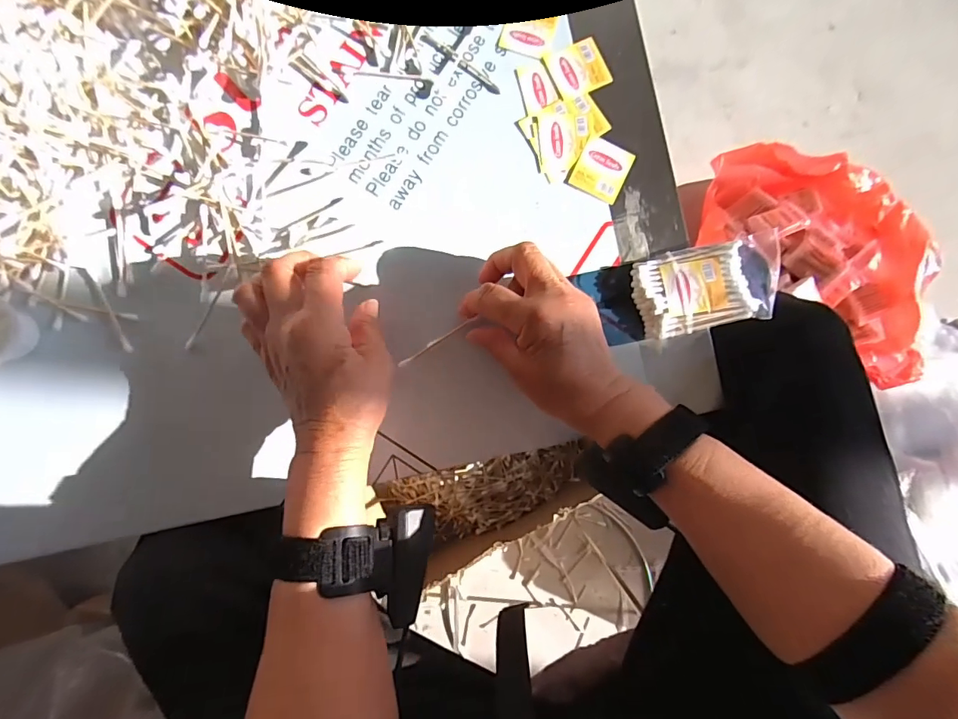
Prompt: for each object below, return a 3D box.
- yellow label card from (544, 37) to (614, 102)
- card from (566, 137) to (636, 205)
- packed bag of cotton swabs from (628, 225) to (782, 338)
[{"bbox_3d":[0.079,-0.230,0.364,0.043,0.004,0.040,-24,88,-3],"label":"yellow label card"},{"bbox_3d":[0.097,-0.149,0.361,0.038,0.004,0.044,26,86,-1],"label":"card"},{"bbox_3d":[0.175,-0.056,0.352,0.109,0.021,0.062,-11,87,-3],"label":"packed bag of cotton swabs"}]

